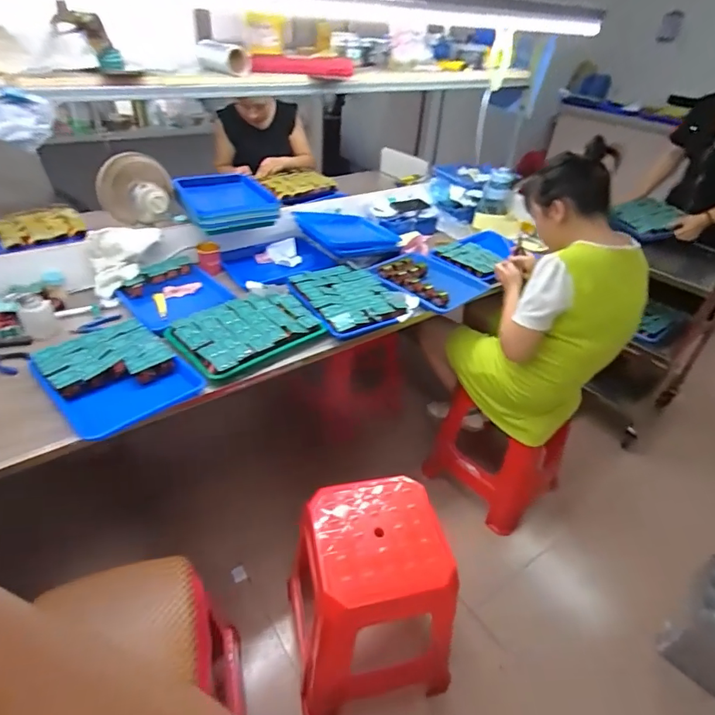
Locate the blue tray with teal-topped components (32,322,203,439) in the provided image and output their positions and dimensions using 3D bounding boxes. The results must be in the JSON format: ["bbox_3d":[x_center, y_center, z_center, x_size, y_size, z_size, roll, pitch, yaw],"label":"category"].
[{"bbox_3d":[-0.521,0.034,0.982,0.248,0.060,0.327,-28,47,-36],"label":"blue tray with teal-topped components"}]

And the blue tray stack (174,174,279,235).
[{"bbox_3d":[-0.424,-0.502,1.456,0.291,0.074,0.359,-13,40,-22],"label":"blue tray stack"}]

